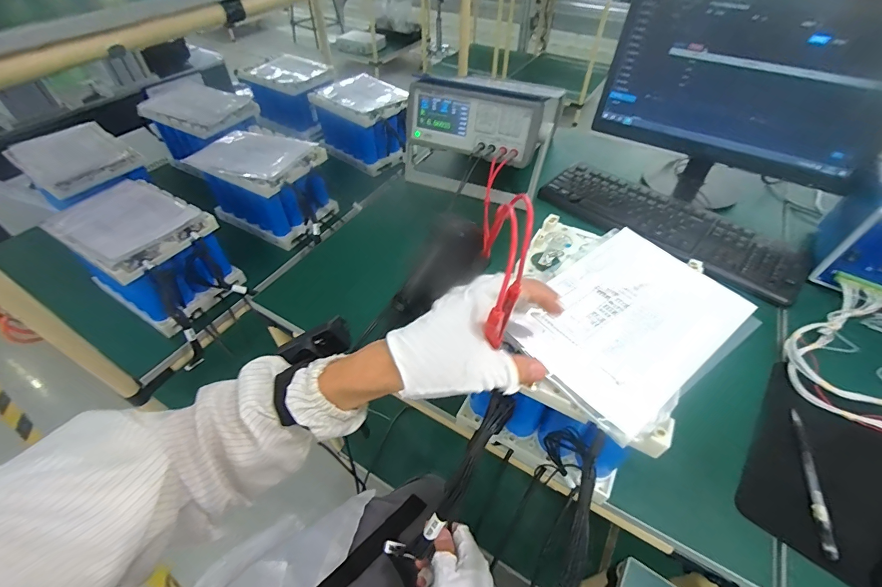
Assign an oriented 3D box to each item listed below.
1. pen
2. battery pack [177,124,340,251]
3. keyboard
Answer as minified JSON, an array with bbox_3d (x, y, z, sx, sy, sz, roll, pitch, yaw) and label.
[{"bbox_3d":[0.403,0.198,0.422,0.014,0.009,0.161,16,50,13],"label":"pen"},{"bbox_3d":[-0.391,-0.251,0.904,0.291,0.160,0.190,22,52,19],"label":"battery pack"},{"bbox_3d":[0.398,-0.127,0.694,0.428,0.021,0.146,34,57,27],"label":"keyboard"}]

